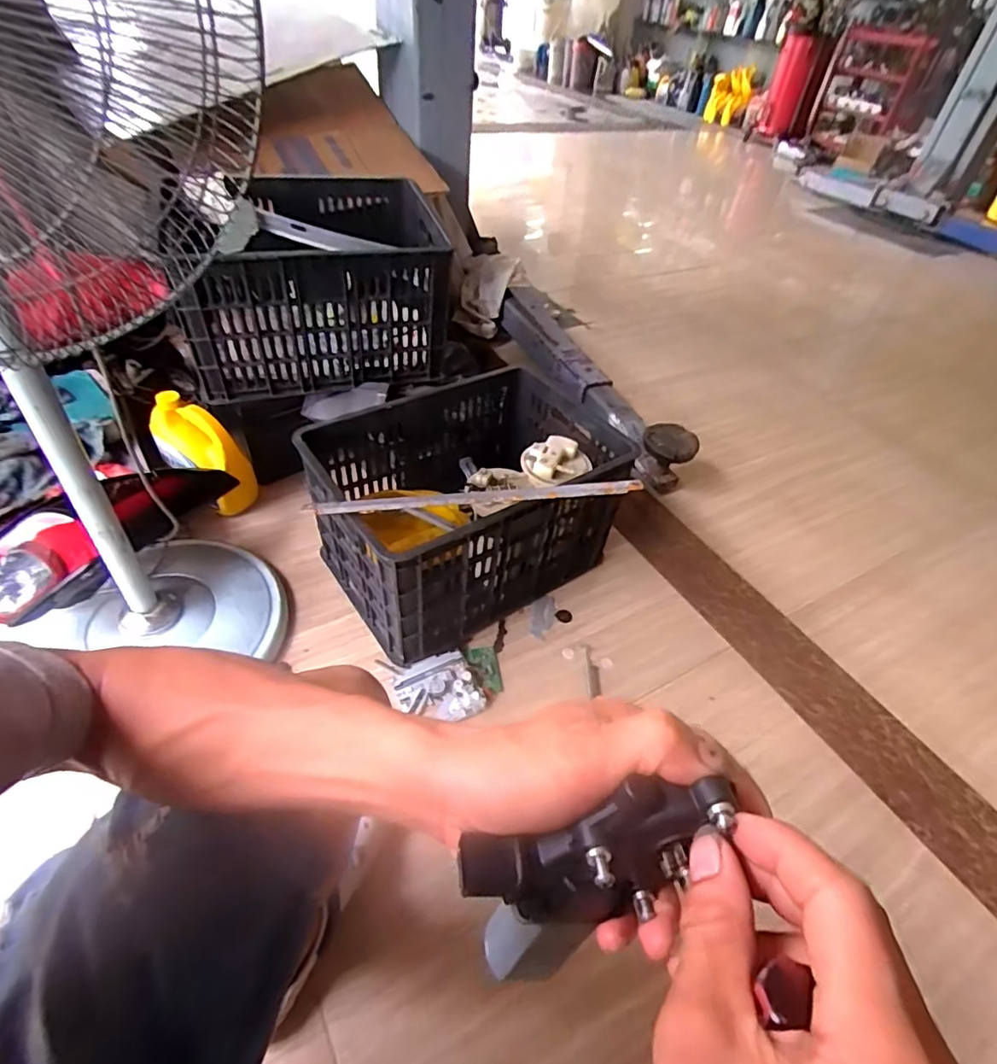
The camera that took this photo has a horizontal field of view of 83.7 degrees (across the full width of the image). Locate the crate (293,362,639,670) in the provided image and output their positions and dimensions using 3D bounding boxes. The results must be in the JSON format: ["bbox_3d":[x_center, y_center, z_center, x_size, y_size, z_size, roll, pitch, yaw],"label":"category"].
[{"bbox_3d":[-0.055,-0.052,1.030,0.494,0.291,0.366,-25,51,-28],"label":"crate"}]

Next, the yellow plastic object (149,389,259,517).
[{"bbox_3d":[-0.551,-0.139,1.044,0.106,0.254,0.089,-15,34,31],"label":"yellow plastic object"}]

